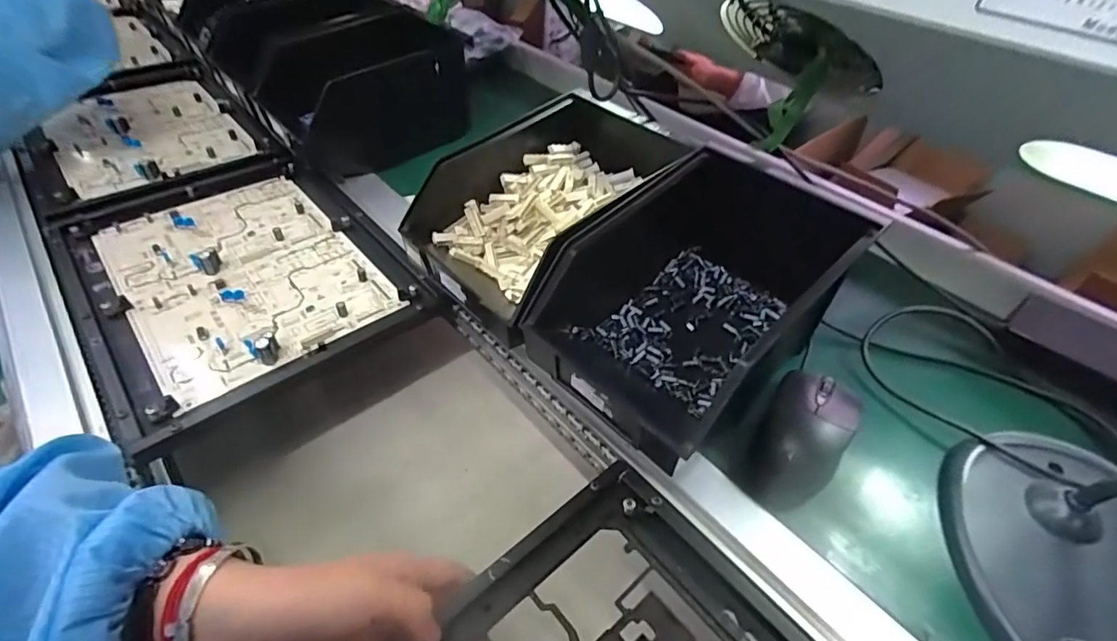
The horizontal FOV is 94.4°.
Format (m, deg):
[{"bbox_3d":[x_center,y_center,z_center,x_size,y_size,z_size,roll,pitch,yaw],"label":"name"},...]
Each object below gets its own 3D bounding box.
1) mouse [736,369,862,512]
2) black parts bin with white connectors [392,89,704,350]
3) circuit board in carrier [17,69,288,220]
[{"bbox_3d":[0.176,0.082,0.374,0.055,0.047,0.096,31,50,24],"label":"mouse"},{"bbox_3d":[-0.010,-0.103,0.462,0.163,0.096,0.227,36,53,28],"label":"black parts bin with white connectors"},{"bbox_3d":[-0.551,-0.251,0.676,0.237,0.017,0.353,-31,55,-30],"label":"circuit board in carrier"}]

